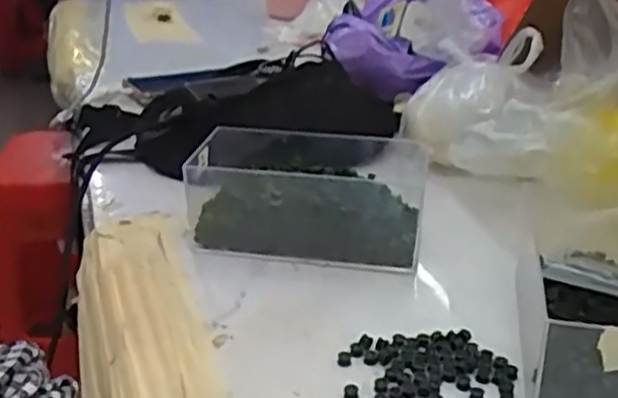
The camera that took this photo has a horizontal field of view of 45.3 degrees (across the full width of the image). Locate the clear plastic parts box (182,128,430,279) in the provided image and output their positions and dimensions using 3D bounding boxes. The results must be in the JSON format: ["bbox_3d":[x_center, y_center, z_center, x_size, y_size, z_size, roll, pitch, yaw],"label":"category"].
[{"bbox_3d":[-0.004,-0.006,0.590,0.188,0.067,0.110,5,26,9],"label":"clear plastic parts box"}]

